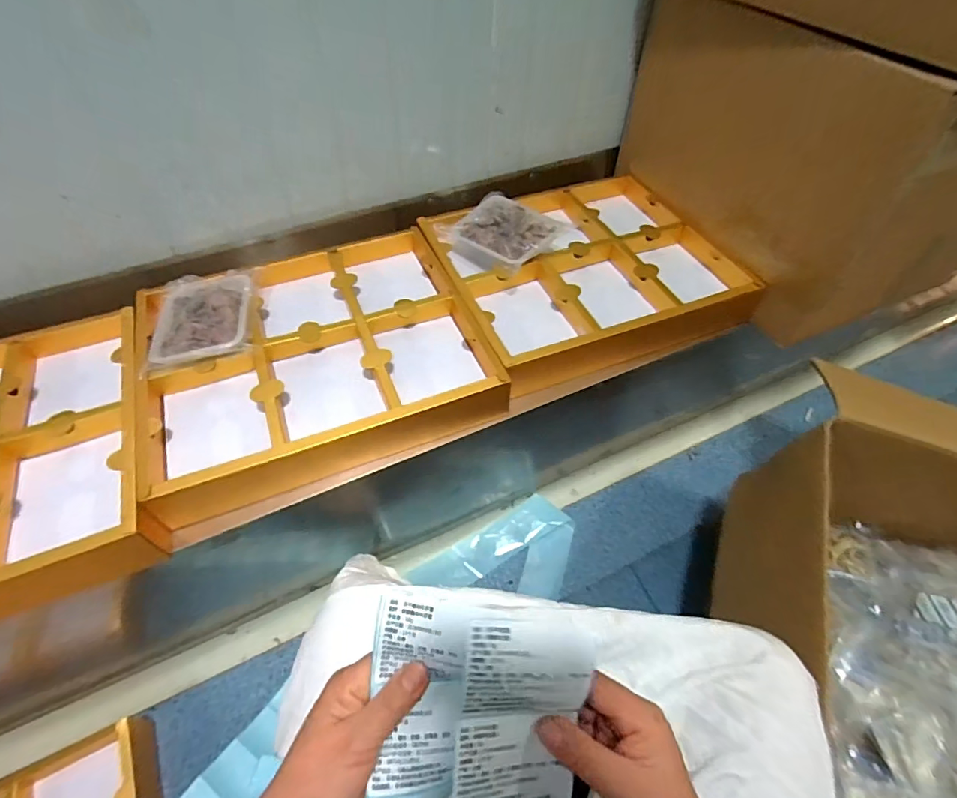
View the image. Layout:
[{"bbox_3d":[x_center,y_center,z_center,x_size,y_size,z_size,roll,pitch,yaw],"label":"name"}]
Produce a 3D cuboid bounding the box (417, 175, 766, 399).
[{"bbox_3d":[0.169,-0.234,0.859,0.455,0.065,0.398,-19,56,-14],"label":"box"}]

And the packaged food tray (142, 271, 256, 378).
[{"bbox_3d":[-0.396,-0.125,0.708,0.138,0.031,0.185,-10,54,-8],"label":"packaged food tray"}]

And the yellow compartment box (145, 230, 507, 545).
[{"bbox_3d":[-0.245,-0.055,0.739,0.473,0.102,0.377,-20,56,-15],"label":"yellow compartment box"}]

